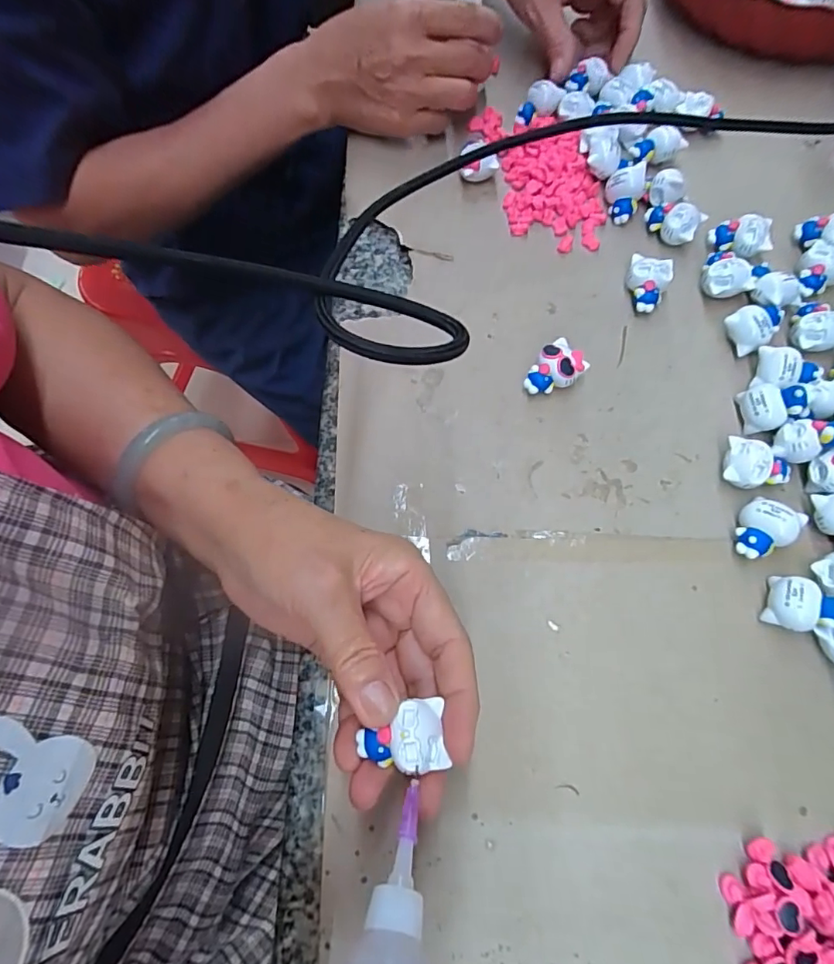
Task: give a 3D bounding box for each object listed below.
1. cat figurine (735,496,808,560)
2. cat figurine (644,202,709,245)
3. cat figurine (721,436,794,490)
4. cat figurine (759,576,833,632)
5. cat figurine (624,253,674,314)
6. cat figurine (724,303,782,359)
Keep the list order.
[{"bbox_3d":[0.176,0.024,0.258,0.025,0.018,0.034,42,78,15],"label":"cat figurine"},{"bbox_3d":[0.162,-0.166,0.323,0.034,0.015,0.020,31,75,12],"label":"cat figurine"},{"bbox_3d":[0.181,-0.008,0.271,0.033,0.019,0.024,11,72,6],"label":"cat figurine"},{"bbox_3d":[0.185,0.059,0.242,0.028,0.024,0.024,17,73,8],"label":"cat figurine"},{"bbox_3d":[0.141,-0.122,0.312,0.025,0.017,0.030,23,74,10],"label":"cat figurine"},{"bbox_3d":[0.199,-0.092,0.299,0.030,0.022,0.022,-31,73,-8],"label":"cat figurine"}]

